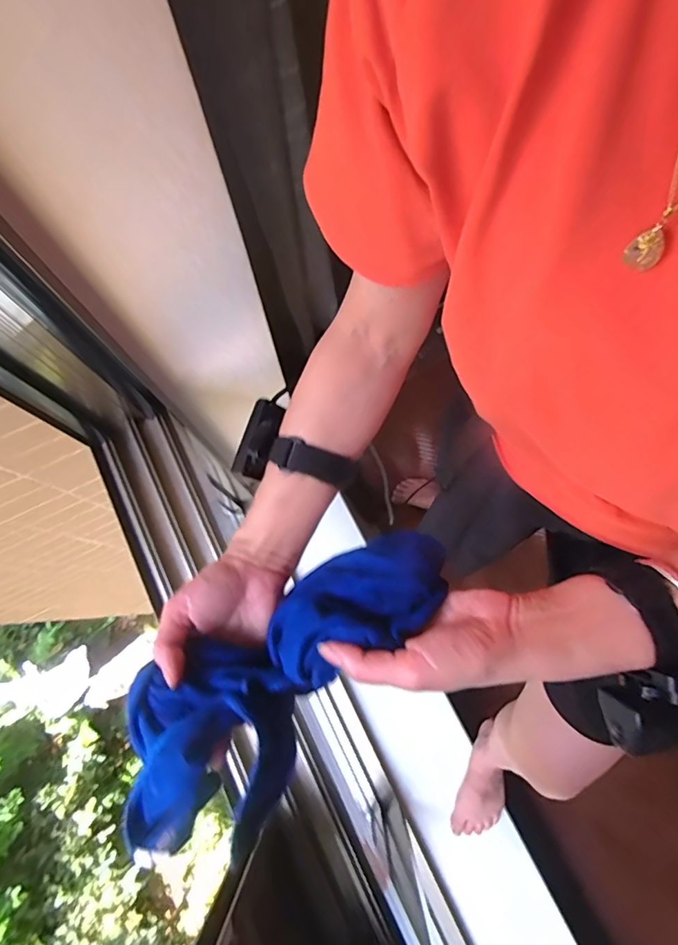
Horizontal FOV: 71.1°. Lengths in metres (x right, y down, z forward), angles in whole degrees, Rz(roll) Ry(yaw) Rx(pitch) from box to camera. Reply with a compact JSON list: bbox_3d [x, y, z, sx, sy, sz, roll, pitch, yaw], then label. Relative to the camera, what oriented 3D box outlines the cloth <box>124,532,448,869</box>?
[{"bbox_3d":[-0.033,0.130,0.311,0.244,0.057,0.107,-40,78,-6],"label":"cloth"}]

